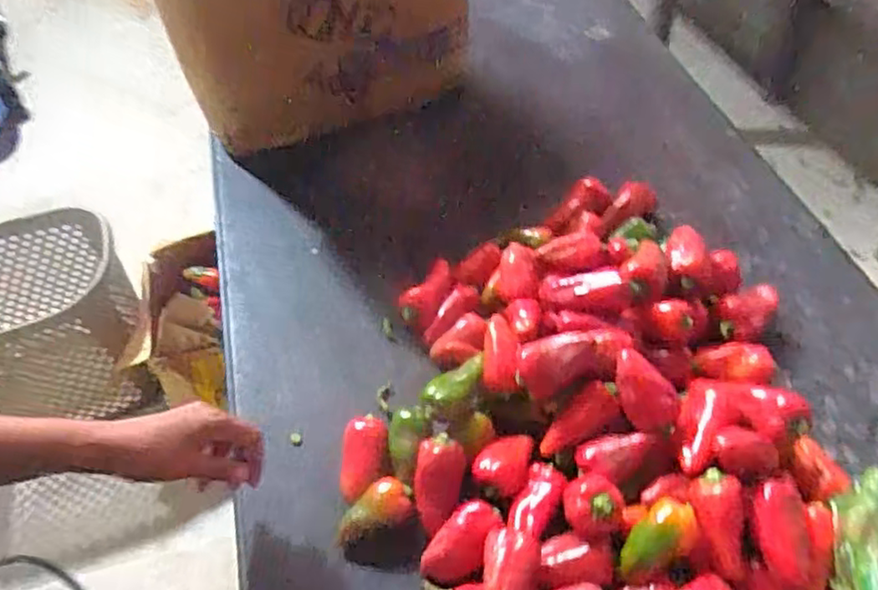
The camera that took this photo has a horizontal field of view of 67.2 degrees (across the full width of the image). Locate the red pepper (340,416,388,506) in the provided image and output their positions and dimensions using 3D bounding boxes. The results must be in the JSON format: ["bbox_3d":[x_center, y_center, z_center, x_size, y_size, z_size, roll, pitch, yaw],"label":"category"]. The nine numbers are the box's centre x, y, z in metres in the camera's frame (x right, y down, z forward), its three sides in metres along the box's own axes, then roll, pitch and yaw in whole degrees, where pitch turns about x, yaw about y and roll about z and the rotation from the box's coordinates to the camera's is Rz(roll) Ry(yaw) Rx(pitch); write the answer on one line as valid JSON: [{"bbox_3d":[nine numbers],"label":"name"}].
[{"bbox_3d":[-0.075,0.159,0.644,0.043,0.033,0.077,5,51,7],"label":"red pepper"}]

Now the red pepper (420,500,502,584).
[{"bbox_3d":[0.022,0.221,0.585,0.044,0.034,0.074,33,60,26],"label":"red pepper"}]

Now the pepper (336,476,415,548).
[{"bbox_3d":[-0.062,0.200,0.609,0.074,0.034,0.035,-18,52,-11],"label":"pepper"}]

